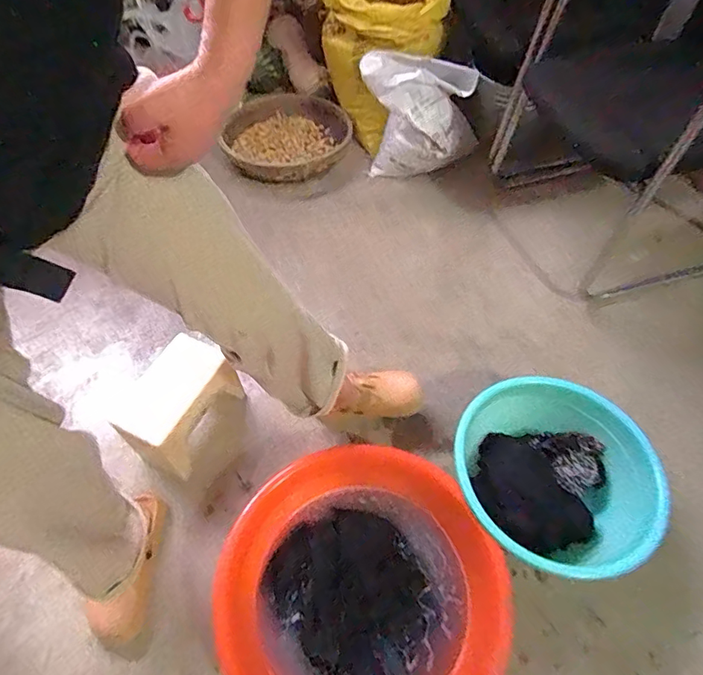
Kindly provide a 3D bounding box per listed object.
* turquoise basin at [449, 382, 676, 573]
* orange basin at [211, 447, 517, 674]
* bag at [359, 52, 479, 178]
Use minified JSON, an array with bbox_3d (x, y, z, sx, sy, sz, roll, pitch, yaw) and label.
[{"bbox_3d":[0.382,0.268,0.934,0.362,0.156,0.354,-1,53,1],"label":"turquoise basin"},{"bbox_3d":[0.006,0.443,0.847,0.447,0.126,0.458,-1,53,1],"label":"orange basin"},{"bbox_3d":[0.219,-0.683,1.530,0.371,0.367,0.154,3,53,4],"label":"bag"}]

